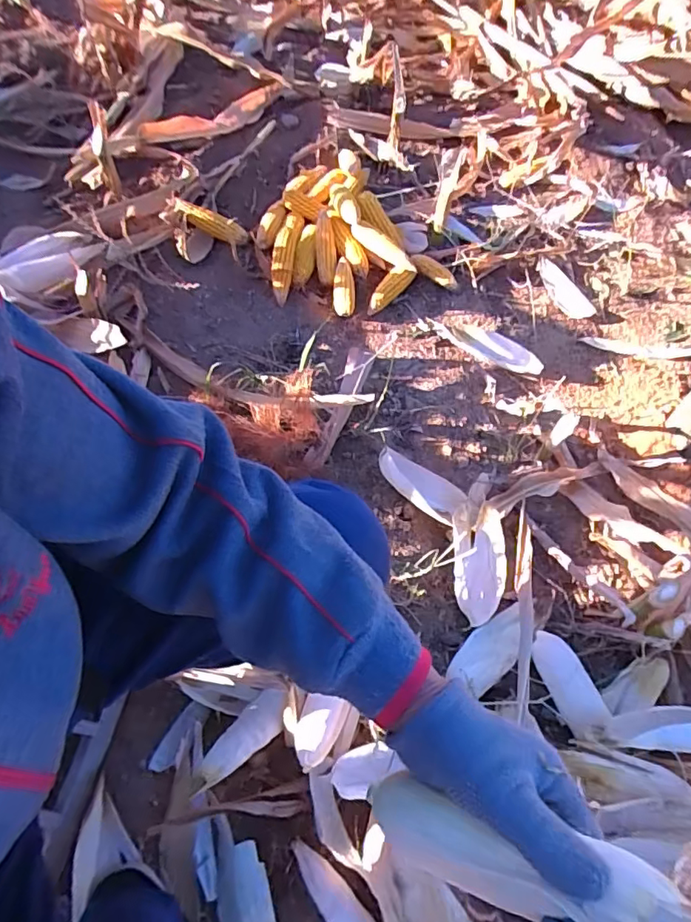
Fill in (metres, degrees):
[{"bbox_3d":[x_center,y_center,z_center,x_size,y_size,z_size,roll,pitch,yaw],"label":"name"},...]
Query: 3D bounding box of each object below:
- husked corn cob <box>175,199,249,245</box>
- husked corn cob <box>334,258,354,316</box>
[{"bbox_3d":[-0.302,-0.542,1.173,0.166,0.045,0.048,23,59,-12],"label":"husked corn cob"},{"bbox_3d":[-0.003,-0.379,1.141,0.047,0.040,0.143,2,60,-3],"label":"husked corn cob"}]

